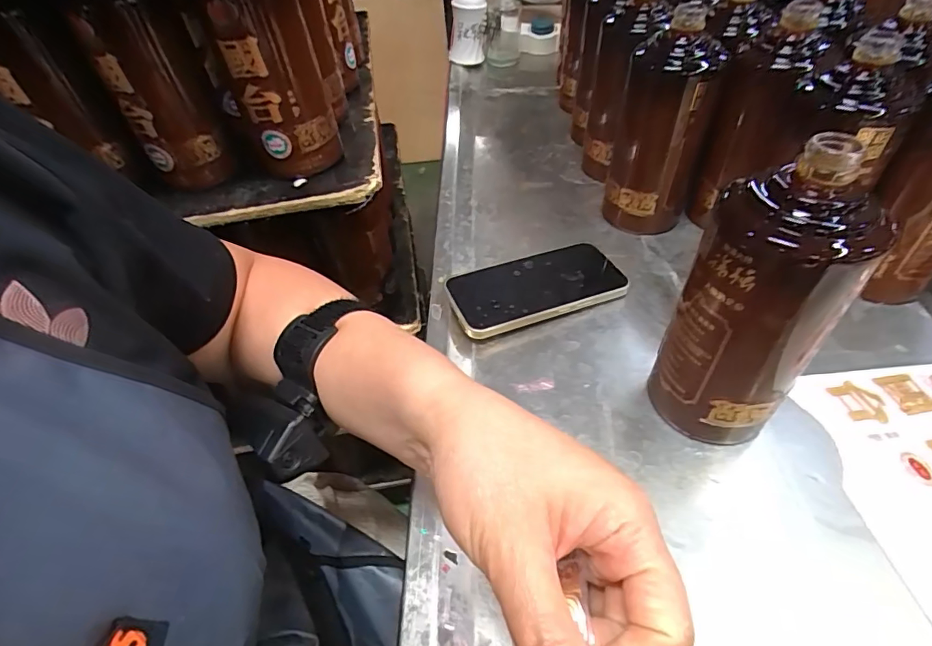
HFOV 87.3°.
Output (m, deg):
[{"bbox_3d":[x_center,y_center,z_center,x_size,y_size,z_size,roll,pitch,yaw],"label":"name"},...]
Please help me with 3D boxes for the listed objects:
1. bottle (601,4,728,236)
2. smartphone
[{"bbox_3d":[0.184,-0.185,0.469,0.083,0.189,0.081,14,47,17],"label":"bottle"},{"bbox_3d":[0.063,-0.031,0.441,0.156,0.016,0.076,-18,48,-15],"label":"smartphone"}]

